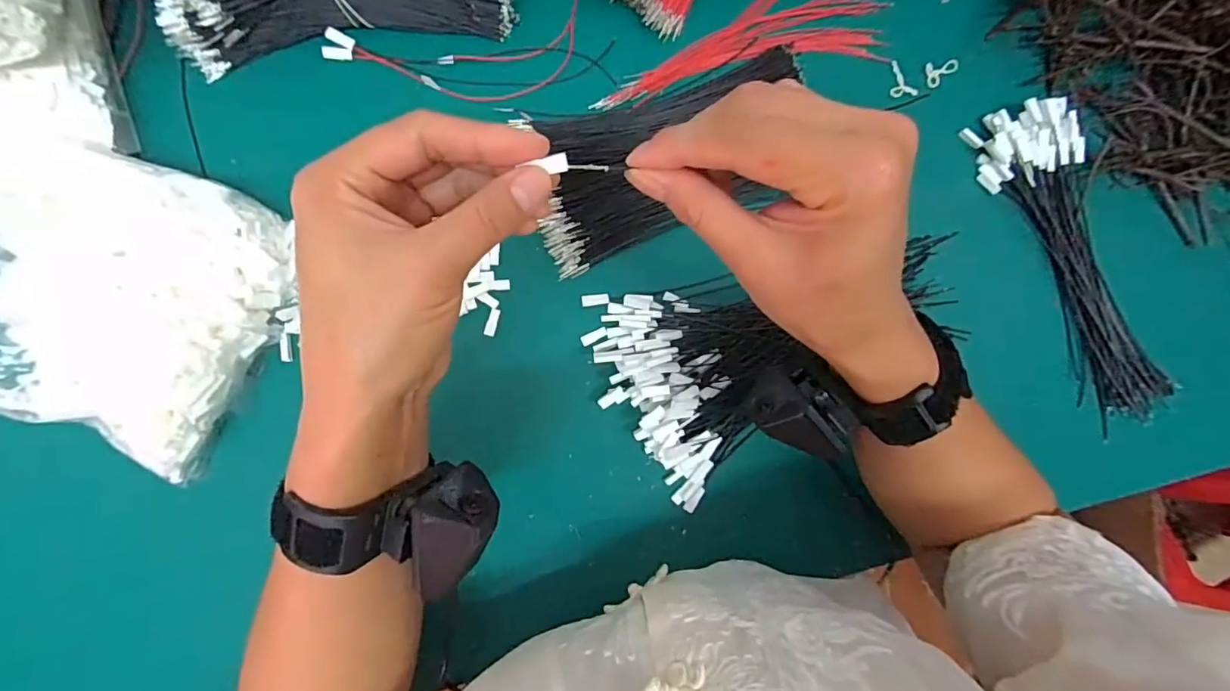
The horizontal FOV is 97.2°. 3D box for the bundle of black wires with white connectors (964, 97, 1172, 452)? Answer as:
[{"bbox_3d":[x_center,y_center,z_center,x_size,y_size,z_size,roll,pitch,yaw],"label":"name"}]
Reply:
[{"bbox_3d":[0.353,-0.062,0.419,0.071,0.015,0.253,-19,93,12],"label":"bundle of black wires with white connectors"}]

